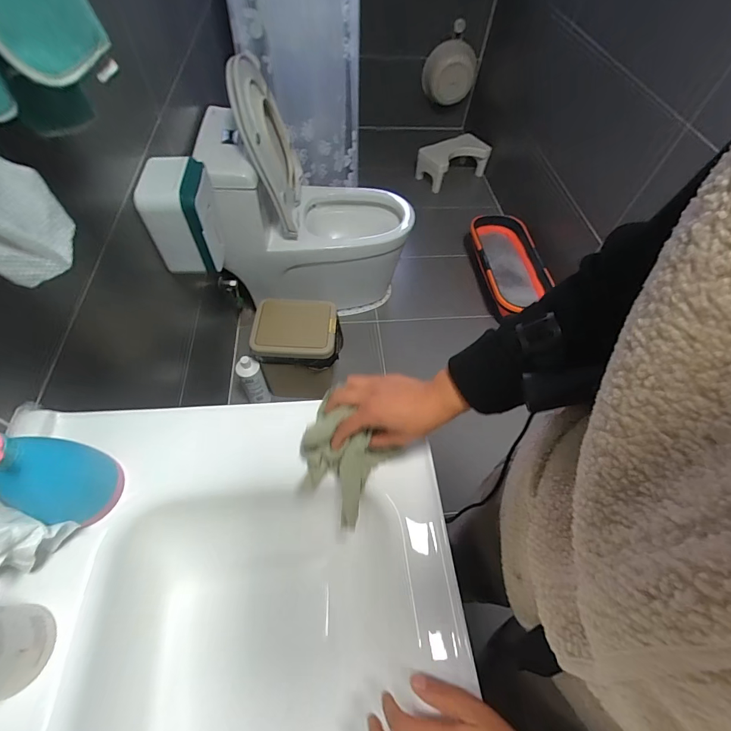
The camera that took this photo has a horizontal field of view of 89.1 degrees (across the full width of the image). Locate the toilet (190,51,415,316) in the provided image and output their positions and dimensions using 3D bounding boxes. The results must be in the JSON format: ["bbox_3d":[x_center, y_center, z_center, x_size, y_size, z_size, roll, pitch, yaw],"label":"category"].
[{"bbox_3d":[-0.174,-0.582,1.365,0.697,0.740,0.416,-7,57,-8],"label":"toilet"}]

